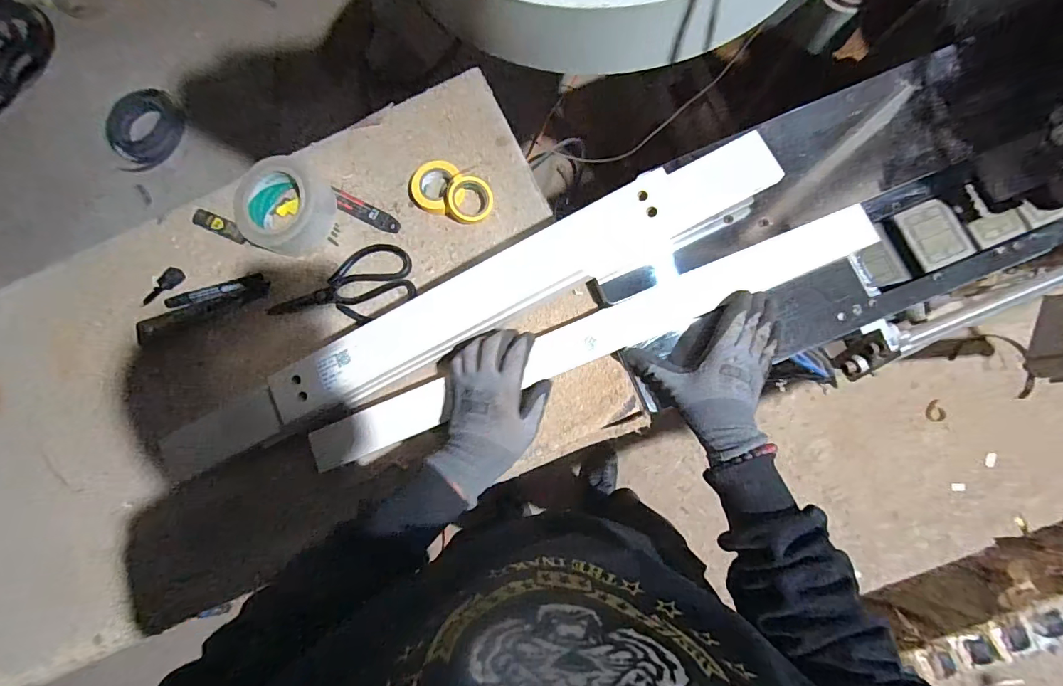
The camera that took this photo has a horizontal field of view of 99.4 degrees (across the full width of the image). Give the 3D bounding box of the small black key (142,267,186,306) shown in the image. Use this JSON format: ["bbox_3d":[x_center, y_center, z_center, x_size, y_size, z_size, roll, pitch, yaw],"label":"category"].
[{"bbox_3d":[-0.489,-0.072,0.601,0.024,0.010,0.062,30,84,7],"label":"small black key"}]

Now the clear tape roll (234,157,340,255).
[{"bbox_3d":[-0.316,-0.177,0.574,0.121,0.048,0.115,0,81,2],"label":"clear tape roll"}]

